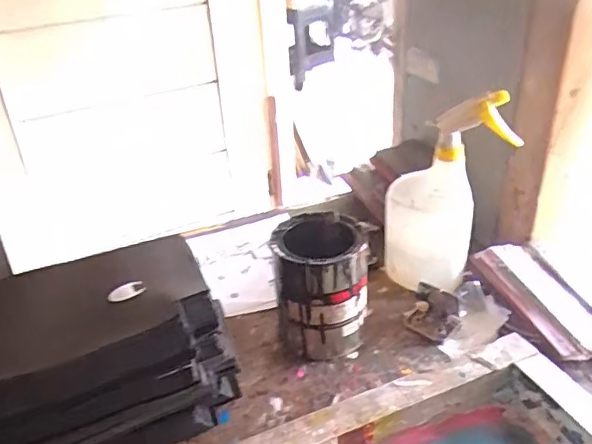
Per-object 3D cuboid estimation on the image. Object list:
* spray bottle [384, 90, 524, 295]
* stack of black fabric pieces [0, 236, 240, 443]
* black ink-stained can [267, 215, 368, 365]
[{"bbox_3d":[0.192,-0.041,0.729,0.124,0.281,0.090,24,33,22],"label":"spray bottle"},{"bbox_3d":[-0.228,0.149,0.594,0.289,0.152,0.198,-17,33,-19],"label":"stack of black fabric pieces"},{"bbox_3d":[0.032,0.079,0.675,0.101,0.144,0.103,-4,31,3],"label":"black ink-stained can"}]

